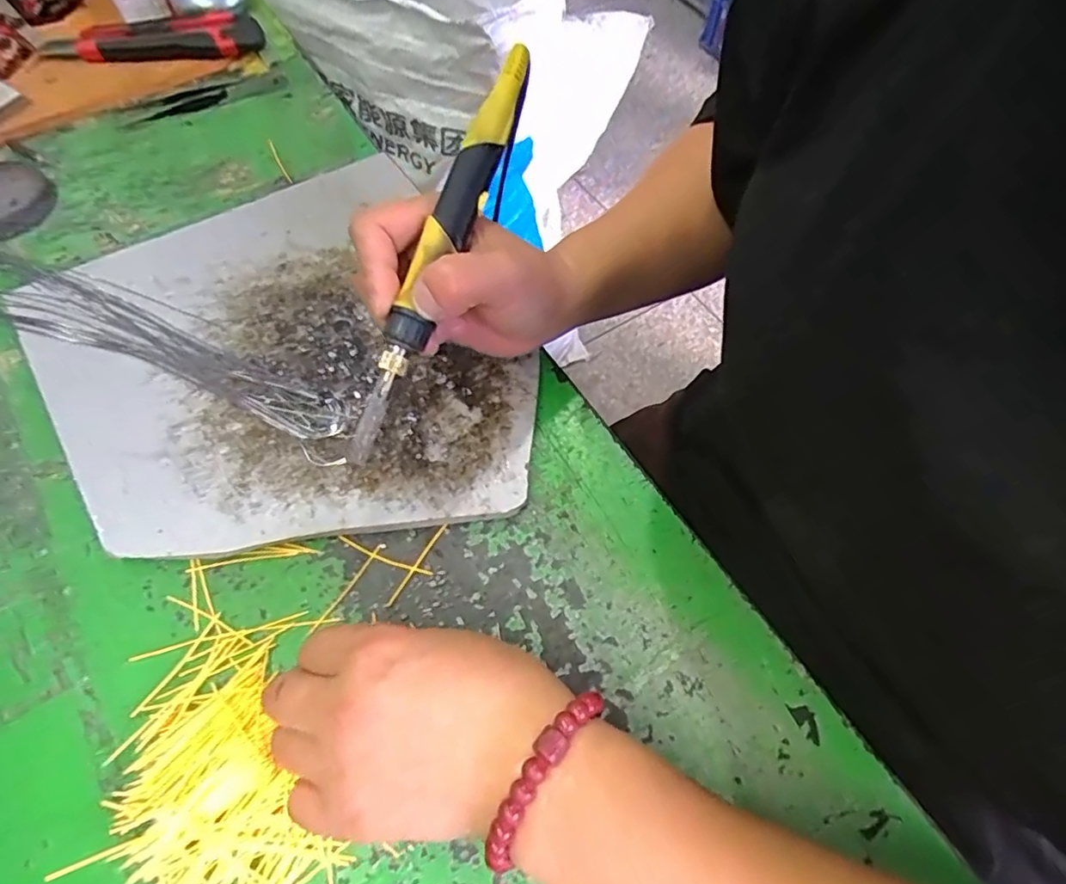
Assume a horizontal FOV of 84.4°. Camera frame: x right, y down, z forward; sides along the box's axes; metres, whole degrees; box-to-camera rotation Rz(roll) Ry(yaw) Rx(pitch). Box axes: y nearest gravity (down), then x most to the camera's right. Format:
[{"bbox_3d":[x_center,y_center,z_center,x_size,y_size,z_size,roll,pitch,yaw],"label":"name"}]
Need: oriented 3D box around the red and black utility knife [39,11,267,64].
[{"bbox_3d":[-0.306,-0.326,0.474,0.174,0.020,0.039,-6,64,-5],"label":"red and black utility knife"}]

